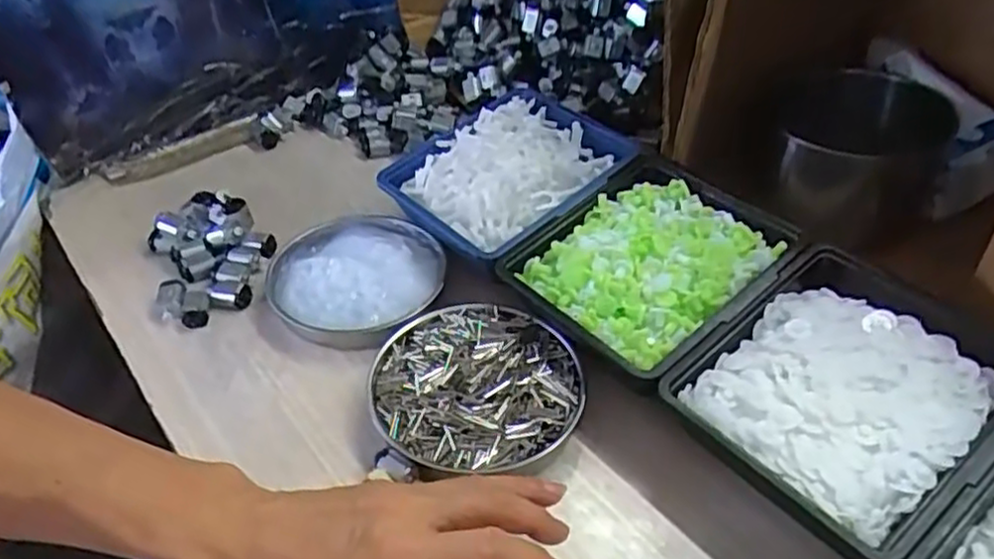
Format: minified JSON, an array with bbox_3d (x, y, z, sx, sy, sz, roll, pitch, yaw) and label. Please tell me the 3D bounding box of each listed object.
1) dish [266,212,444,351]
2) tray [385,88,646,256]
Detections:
[{"bbox_3d":[-0.108,-0.006,0.559,0.130,0.022,0.131,-1,42,1],"label":"dish"},{"bbox_3d":[0.008,-0.084,0.583,0.165,0.053,0.150,-33,51,-30],"label":"tray"}]

